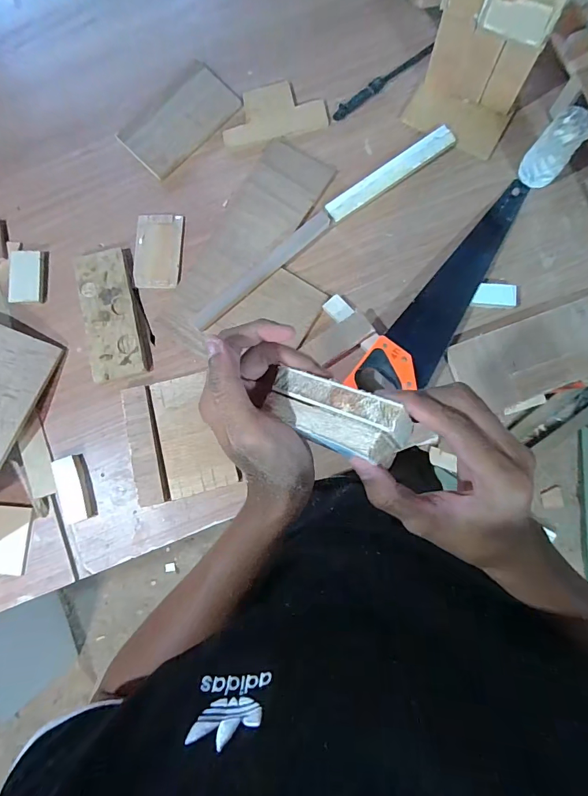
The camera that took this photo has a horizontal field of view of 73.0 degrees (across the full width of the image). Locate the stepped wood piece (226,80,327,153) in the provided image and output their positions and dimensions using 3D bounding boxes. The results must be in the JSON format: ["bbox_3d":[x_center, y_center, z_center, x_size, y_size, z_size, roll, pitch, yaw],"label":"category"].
[{"bbox_3d":[-0.041,-0.548,0.765,0.196,0.009,0.111,-12,82,2],"label":"stepped wood piece"}]

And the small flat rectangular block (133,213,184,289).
[{"bbox_3d":[-0.254,-0.275,0.740,0.085,0.005,0.148,2,82,4],"label":"small flat rectangular block"}]

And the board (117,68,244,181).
[{"bbox_3d":[-0.219,-0.537,0.772,0.219,0.007,0.128,-44,82,-3],"label":"board"}]

